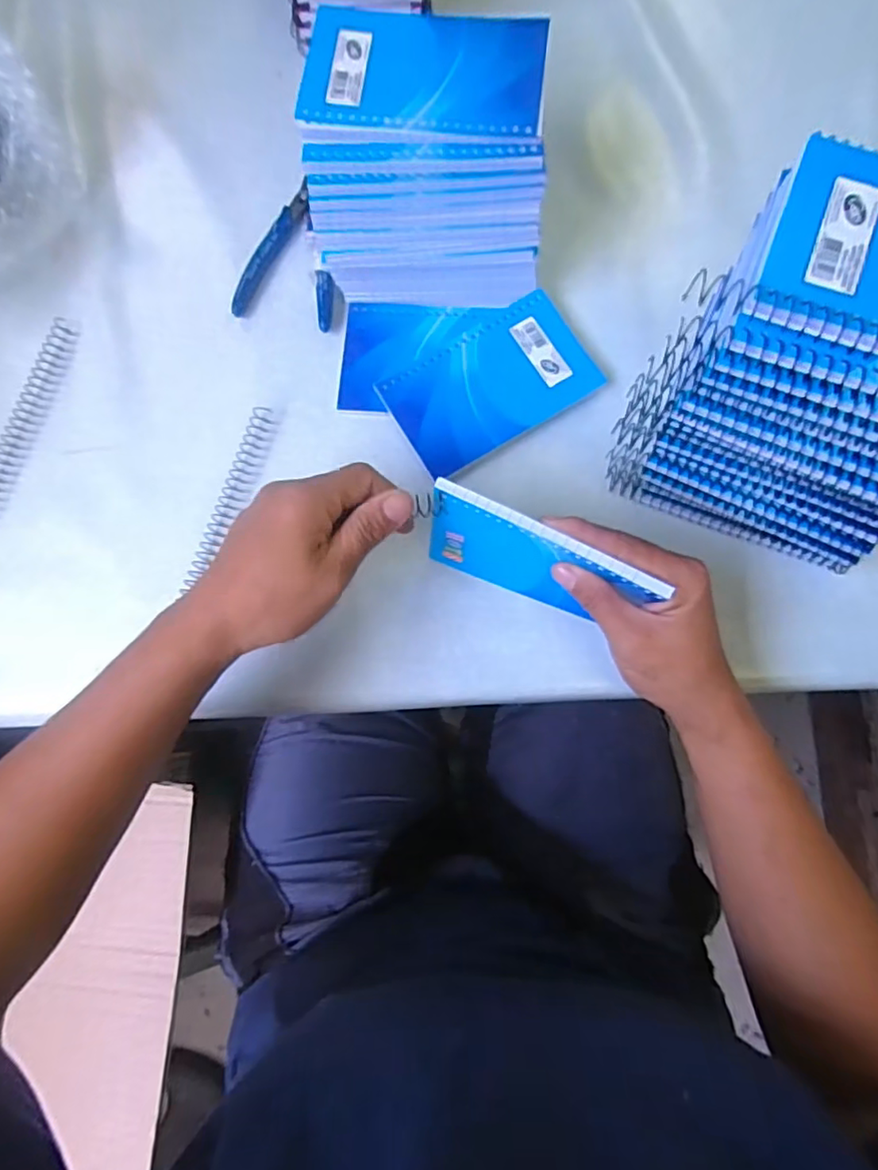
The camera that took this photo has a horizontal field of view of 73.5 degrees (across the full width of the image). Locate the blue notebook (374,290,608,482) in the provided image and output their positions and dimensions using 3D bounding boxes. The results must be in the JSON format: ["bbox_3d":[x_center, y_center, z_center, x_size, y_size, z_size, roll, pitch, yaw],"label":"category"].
[{"bbox_3d":[0.033,-0.131,0.389,0.130,0.011,0.080,-30,81,-3],"label":"blue notebook"}]

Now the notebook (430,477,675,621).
[{"bbox_3d":[0.052,-0.011,0.330,0.123,0.078,0.009,26,68,8],"label":"notebook"}]

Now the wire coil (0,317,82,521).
[{"bbox_3d":[-0.282,-0.113,0.403,0.019,0.008,0.153,16,81,5],"label":"wire coil"}]

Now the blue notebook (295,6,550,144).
[{"bbox_3d":[-0.008,-0.280,0.321,0.129,0.006,0.087,3,81,3],"label":"blue notebook"}]

